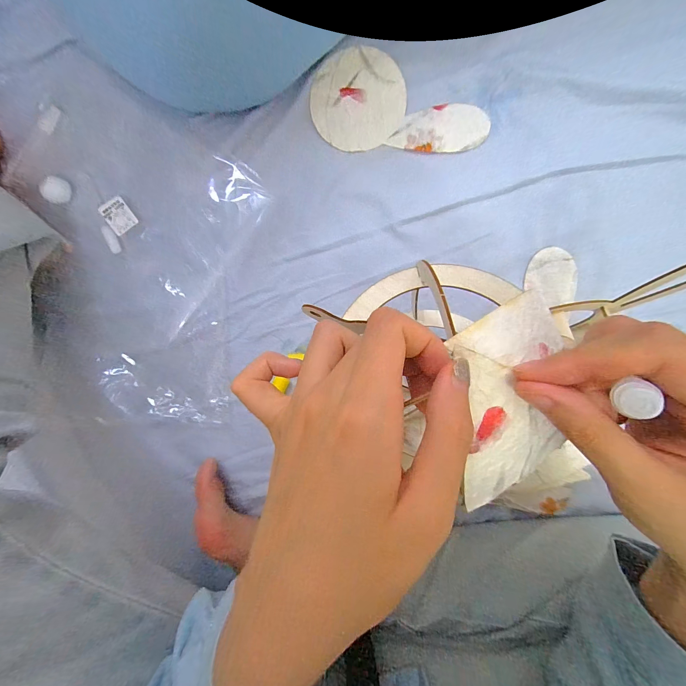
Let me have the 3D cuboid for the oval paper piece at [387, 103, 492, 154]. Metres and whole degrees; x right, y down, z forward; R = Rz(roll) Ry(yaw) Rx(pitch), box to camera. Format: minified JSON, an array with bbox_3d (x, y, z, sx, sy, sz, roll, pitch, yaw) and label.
[{"bbox_3d":[0.109,-0.245,0.340,0.108,0.006,0.056,0,86,7],"label":"oval paper piece"}]

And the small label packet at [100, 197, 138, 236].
[{"bbox_3d":[-0.263,-0.148,0.348,0.031,0.005,0.036,-34,99,3],"label":"small label packet"}]

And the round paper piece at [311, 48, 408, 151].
[{"bbox_3d":[0.017,-0.277,0.341,0.106,0.004,0.105,0,96,3],"label":"round paper piece"}]

